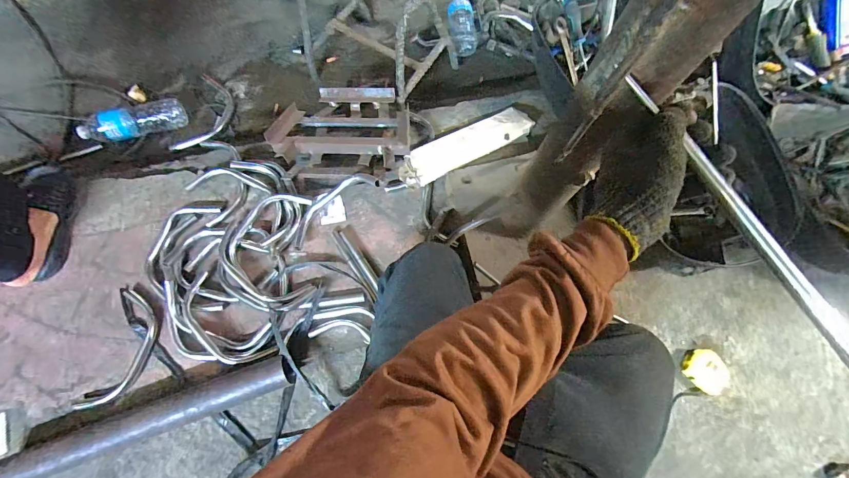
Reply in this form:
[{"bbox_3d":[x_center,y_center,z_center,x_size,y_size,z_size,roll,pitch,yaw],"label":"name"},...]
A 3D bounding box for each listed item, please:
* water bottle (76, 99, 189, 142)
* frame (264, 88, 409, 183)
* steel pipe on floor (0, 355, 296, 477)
[{"bbox_3d":[-0.797,-0.319,0.995,0.263,0.085,0.066,-24,71,-22],"label":"water bottle"},{"bbox_3d":[-0.195,-0.261,0.868,0.323,0.086,0.275,3,71,-1],"label":"frame"},{"bbox_3d":[-0.517,0.330,0.665,0.558,0.064,0.076,-19,72,-8],"label":"steel pipe on floor"}]

